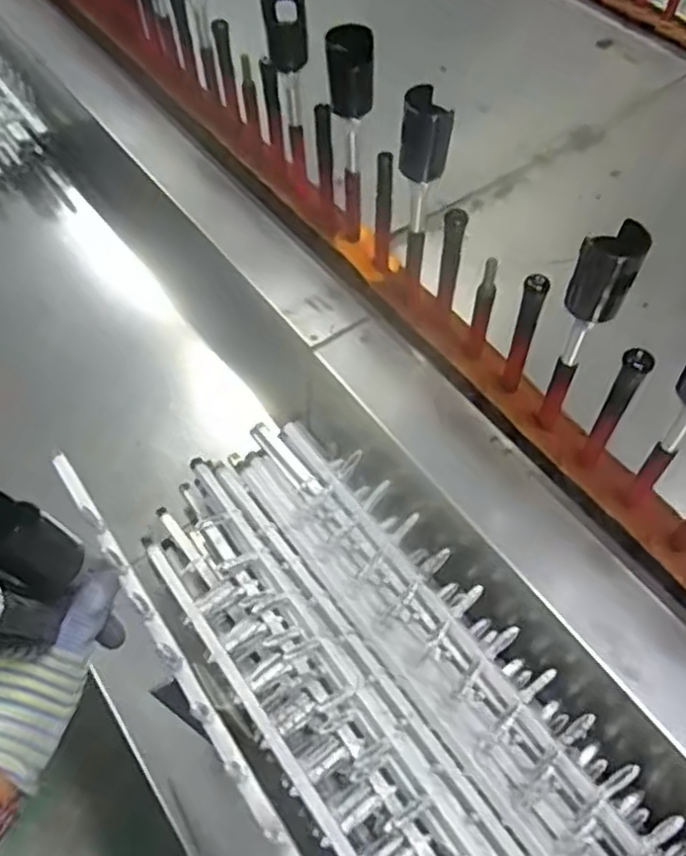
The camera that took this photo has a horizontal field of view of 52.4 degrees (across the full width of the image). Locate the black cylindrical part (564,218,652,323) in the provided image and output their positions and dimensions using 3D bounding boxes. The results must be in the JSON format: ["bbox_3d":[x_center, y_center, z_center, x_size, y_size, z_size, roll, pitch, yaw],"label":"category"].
[{"bbox_3d":[0.190,-0.114,0.504,0.041,0.075,0.041,-1,57,1],"label":"black cylindrical part"}]

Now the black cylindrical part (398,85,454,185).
[{"bbox_3d":[0.071,-0.248,0.593,0.041,0.066,0.034,6,57,6],"label":"black cylindrical part"}]

